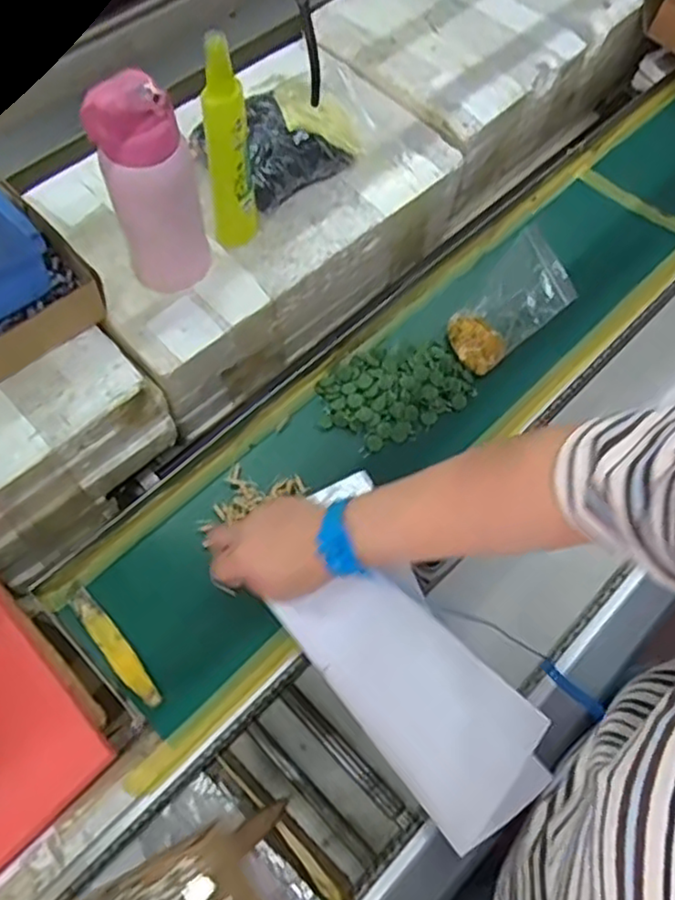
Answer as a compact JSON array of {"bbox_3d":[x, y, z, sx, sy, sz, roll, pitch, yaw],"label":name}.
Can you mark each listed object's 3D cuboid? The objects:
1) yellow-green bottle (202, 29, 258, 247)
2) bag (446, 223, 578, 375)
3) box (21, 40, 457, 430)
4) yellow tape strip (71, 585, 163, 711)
[{"bbox_3d":[-0.102,-0.275,0.648,0.041,0.209,0.039,4,63,0],"label":"yellow-green bottle"},{"bbox_3d":[0.173,-0.149,0.704,0.035,0.132,0.102,11,49,-33],"label":"bag"},{"bbox_3d":[-0.103,-0.271,0.823,0.286,0.155,0.463,40,69,17],"label":"box"},{"bbox_3d":[-0.194,0.170,0.595,0.022,0.010,0.129,-37,70,-18],"label":"yellow tape strip"}]

